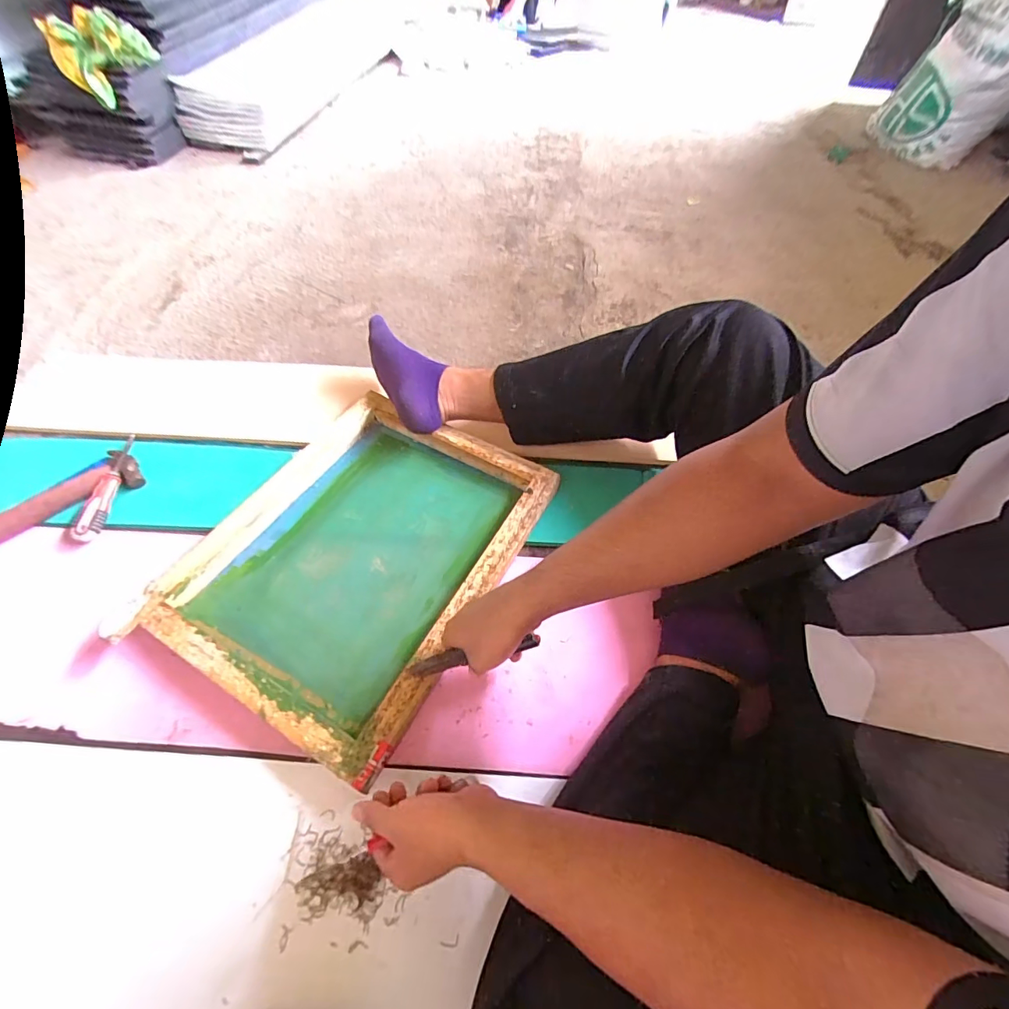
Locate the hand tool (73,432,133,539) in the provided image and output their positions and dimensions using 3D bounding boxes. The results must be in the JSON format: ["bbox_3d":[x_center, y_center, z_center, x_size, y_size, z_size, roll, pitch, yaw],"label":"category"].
[{"bbox_3d":[-0.593,-0.032,0.695,0.032,0.027,0.188,1,57,-2],"label":"hand tool"}]

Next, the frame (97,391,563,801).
[{"bbox_3d":[-0.195,0.059,0.636,0.374,0.054,0.451,25,59,13],"label":"frame"}]

